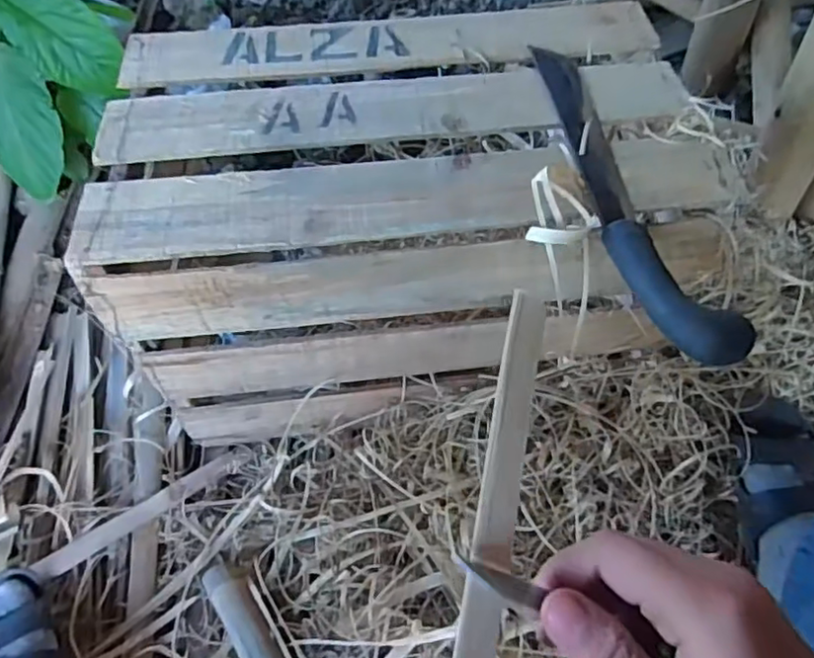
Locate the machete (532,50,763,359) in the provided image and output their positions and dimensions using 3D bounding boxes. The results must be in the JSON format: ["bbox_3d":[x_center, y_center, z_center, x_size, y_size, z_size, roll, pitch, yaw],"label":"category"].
[{"bbox_3d":[0.180,-0.132,0.553,0.073,0.028,0.384,-13,55,-7],"label":"machete"}]

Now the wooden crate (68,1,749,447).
[{"bbox_3d":[-0.003,-0.131,0.734,0.578,0.308,0.353,-4,54,-1],"label":"wooden crate"}]

